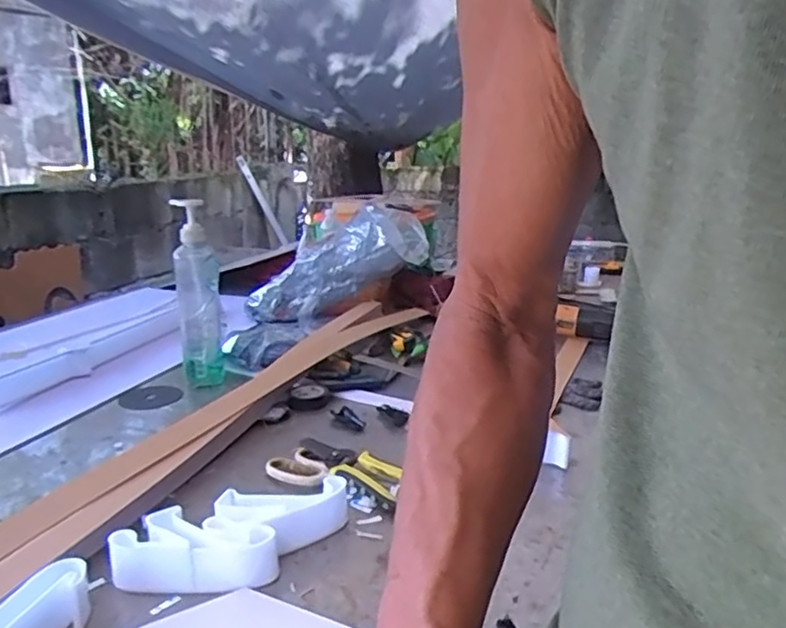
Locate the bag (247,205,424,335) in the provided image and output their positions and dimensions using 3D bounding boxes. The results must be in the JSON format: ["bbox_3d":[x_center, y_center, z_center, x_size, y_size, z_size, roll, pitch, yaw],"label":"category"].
[{"bbox_3d":[-0.116,-0.093,1.317,0.393,0.150,0.093,-29,17,0],"label":"bag"}]

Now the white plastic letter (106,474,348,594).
[{"bbox_3d":[-0.136,0.195,0.572,0.210,0.036,0.095,-11,18,-33],"label":"white plastic letter"}]

